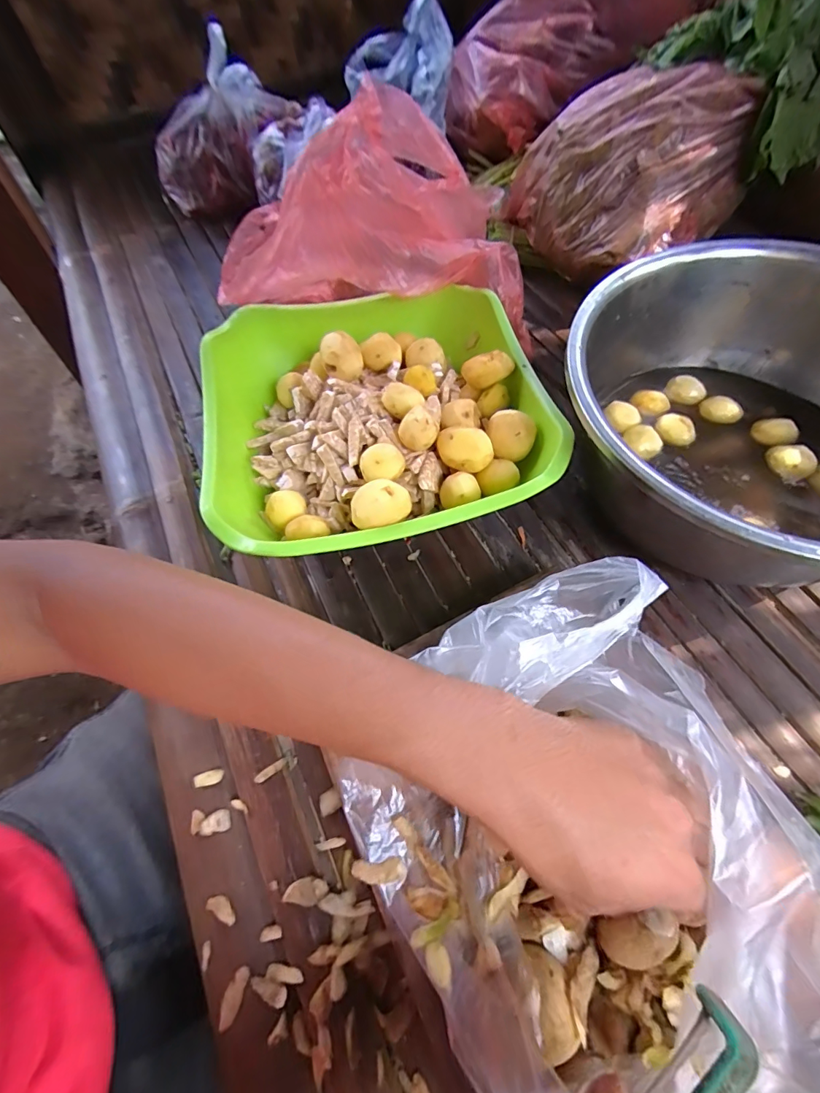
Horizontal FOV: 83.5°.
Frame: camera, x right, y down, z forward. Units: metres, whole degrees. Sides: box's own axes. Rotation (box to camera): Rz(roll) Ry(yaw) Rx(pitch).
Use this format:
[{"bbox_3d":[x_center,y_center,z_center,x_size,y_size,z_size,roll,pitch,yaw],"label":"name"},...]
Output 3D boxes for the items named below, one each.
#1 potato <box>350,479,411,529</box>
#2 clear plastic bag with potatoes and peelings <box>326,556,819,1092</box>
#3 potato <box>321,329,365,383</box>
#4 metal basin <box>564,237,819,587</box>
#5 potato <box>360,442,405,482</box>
[{"bbox_3d":[-0.022,-0.028,0.337,0.043,0.034,0.030,-16,59,-8],"label":"potato"},{"bbox_3d":[0.081,0.137,0.212,0.192,0.138,0.223,-28,64,-14],"label":"clear plastic bag with potatoes and peelings"},{"bbox_3d":[-0.061,-0.171,0.414,0.036,0.028,0.030,-8,58,-3],"label":"potato"},{"bbox_3d":[0.273,-0.101,0.375,0.296,0.152,0.304,-1,58,2],"label":"metal basin"},{"bbox_3d":[-0.021,-0.060,0.353,0.032,0.028,0.027,-8,58,-3],"label":"potato"}]

